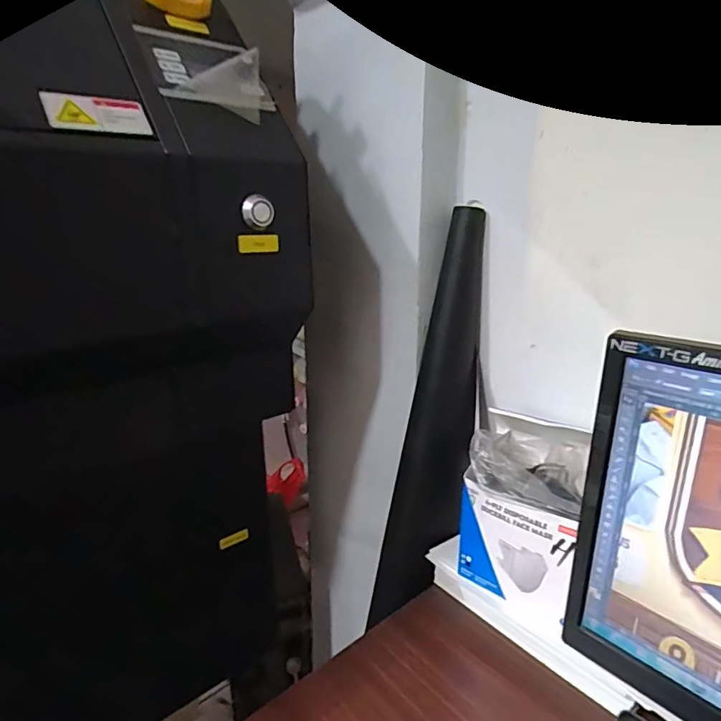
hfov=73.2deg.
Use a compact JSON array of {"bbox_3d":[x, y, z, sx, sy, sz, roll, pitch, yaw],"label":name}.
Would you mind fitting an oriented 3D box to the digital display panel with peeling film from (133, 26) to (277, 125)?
[{"bbox_3d":[-0.141,-0.272,0.457,0.112,0.094,0.017,-4,-26,-29],"label":"digital display panel with peeling film"}]

